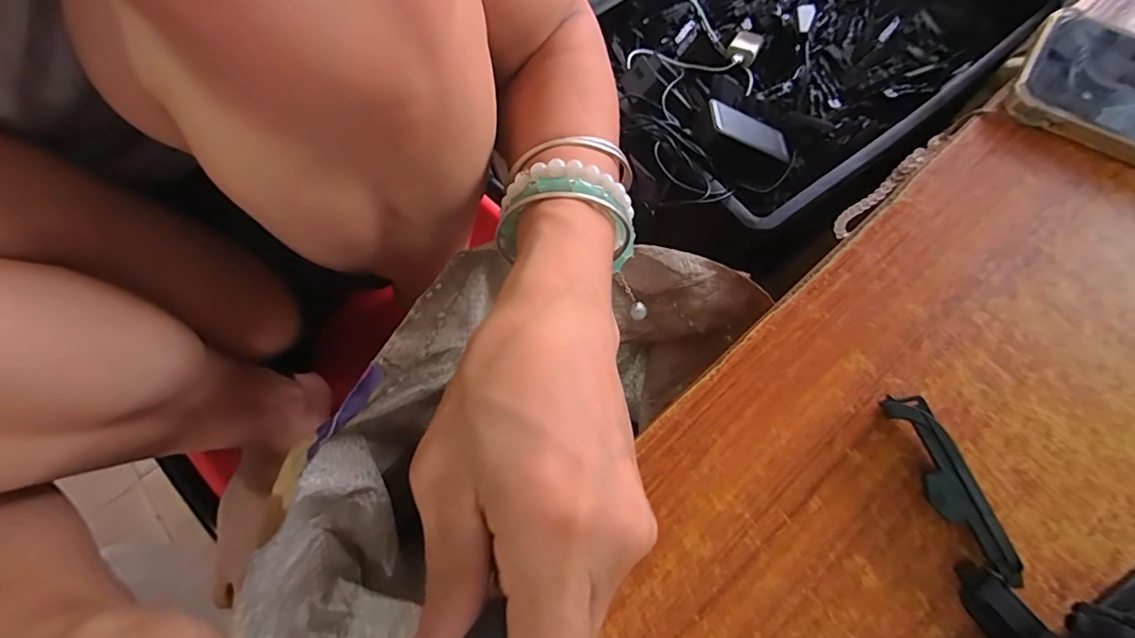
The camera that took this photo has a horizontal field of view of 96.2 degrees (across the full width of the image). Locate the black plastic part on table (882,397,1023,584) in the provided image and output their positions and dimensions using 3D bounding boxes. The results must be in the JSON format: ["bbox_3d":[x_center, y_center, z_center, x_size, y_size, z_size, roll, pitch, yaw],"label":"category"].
[{"bbox_3d":[0.152,0.066,0.204,0.011,0.018,0.074,-17,69,-6],"label":"black plastic part on table"}]

